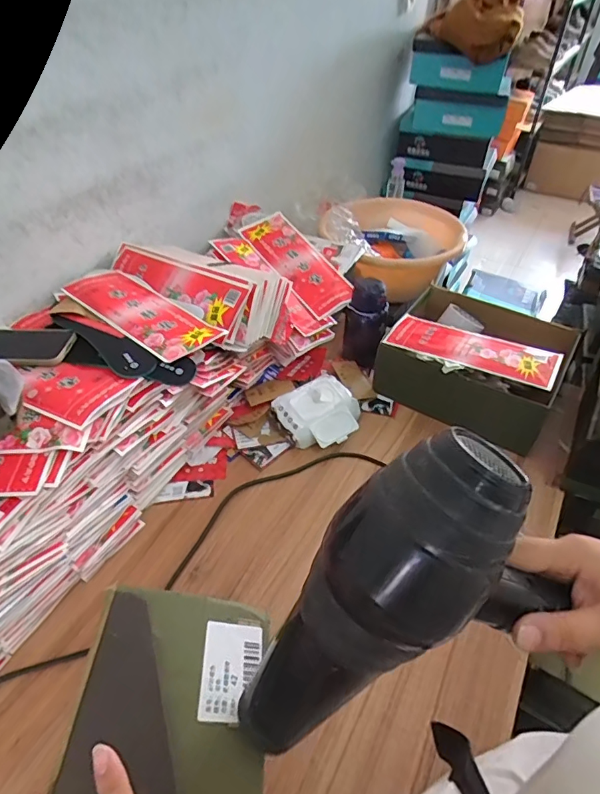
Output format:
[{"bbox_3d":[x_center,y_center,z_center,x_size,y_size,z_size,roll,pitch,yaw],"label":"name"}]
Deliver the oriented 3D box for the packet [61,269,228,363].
[{"bbox_3d":[-0.268,-0.148,0.804,0.293,0.011,0.123,30,44,24],"label":"packet"}]

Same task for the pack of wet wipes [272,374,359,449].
[{"bbox_3d":[0.042,0.030,0.911,0.140,0.054,0.132,-23,75,-20],"label":"pack of wet wipes"}]

